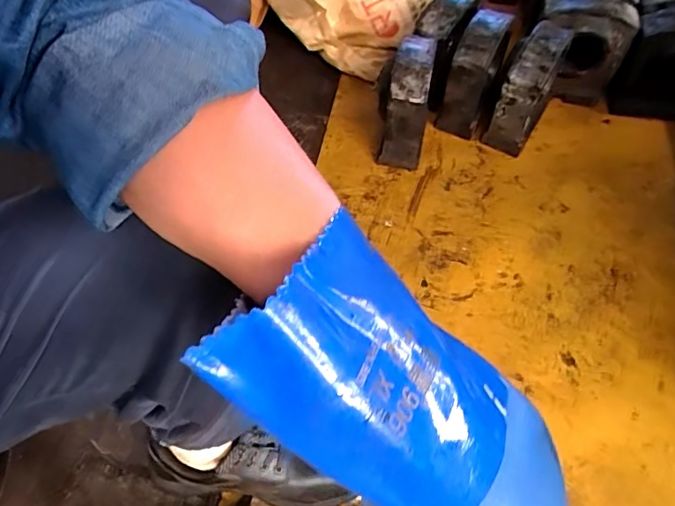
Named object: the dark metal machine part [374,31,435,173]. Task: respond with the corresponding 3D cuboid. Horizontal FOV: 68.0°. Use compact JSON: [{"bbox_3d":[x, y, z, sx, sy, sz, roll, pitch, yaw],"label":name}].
[{"bbox_3d":[0.119,-0.266,0.890,0.080,0.178,0.154,7,60,3],"label":"dark metal machine part"}]

